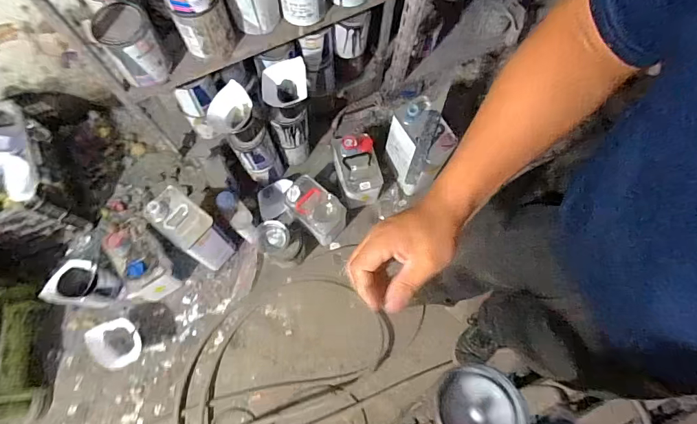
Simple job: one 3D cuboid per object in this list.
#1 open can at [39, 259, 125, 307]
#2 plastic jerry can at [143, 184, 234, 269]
[{"bbox_3d":[-0.715,0.199,1.100,0.116,0.139,0.114,1,73,-2],"label":"open can"},{"bbox_3d":[-0.429,0.045,1.110,0.178,0.244,0.102,40,76,10],"label":"plastic jerry can"}]

